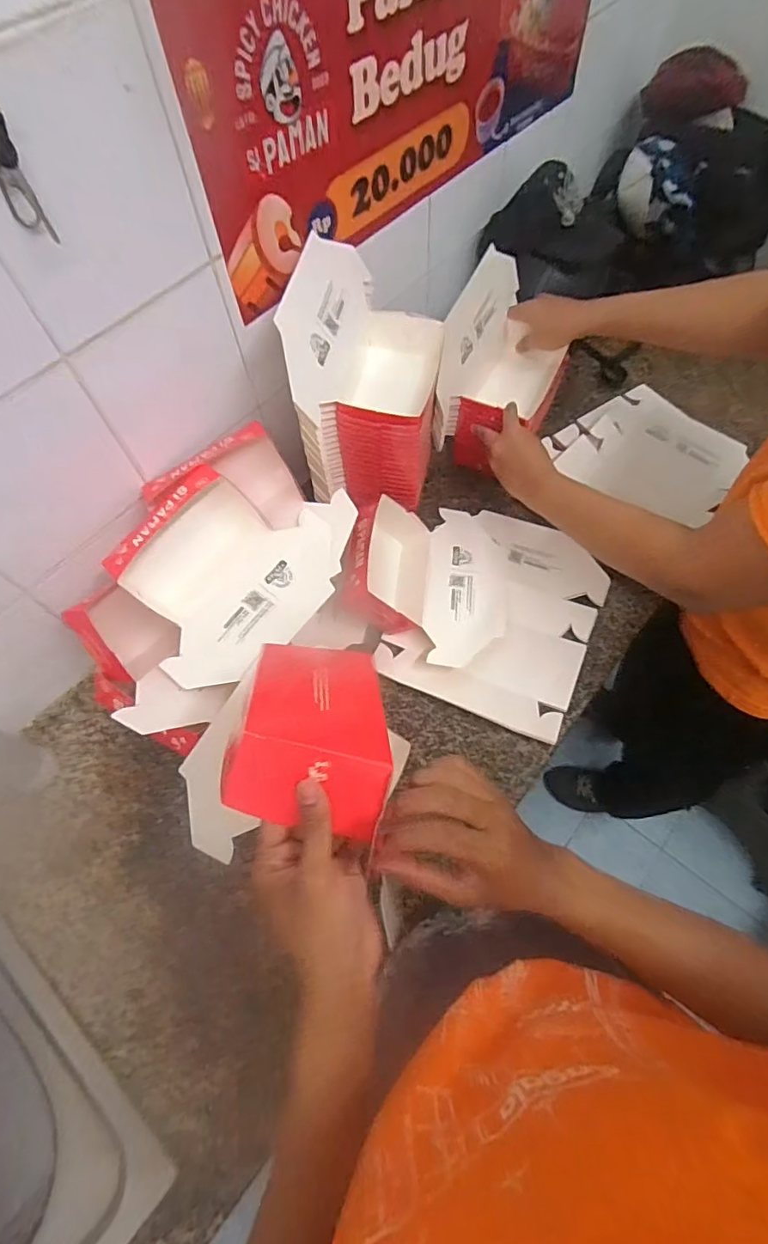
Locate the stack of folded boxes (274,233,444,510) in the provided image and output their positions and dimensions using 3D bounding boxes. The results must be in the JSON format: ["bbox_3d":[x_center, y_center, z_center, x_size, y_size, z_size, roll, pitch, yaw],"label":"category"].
[{"bbox_3d":[-0.015,-0.347,0.755,0.186,0.280,0.273,3,64,5],"label":"stack of folded boxes"}]

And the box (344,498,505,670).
[{"bbox_3d":[0.070,-0.077,0.797,0.233,0.114,0.274,-1,64,2],"label":"box"}]

